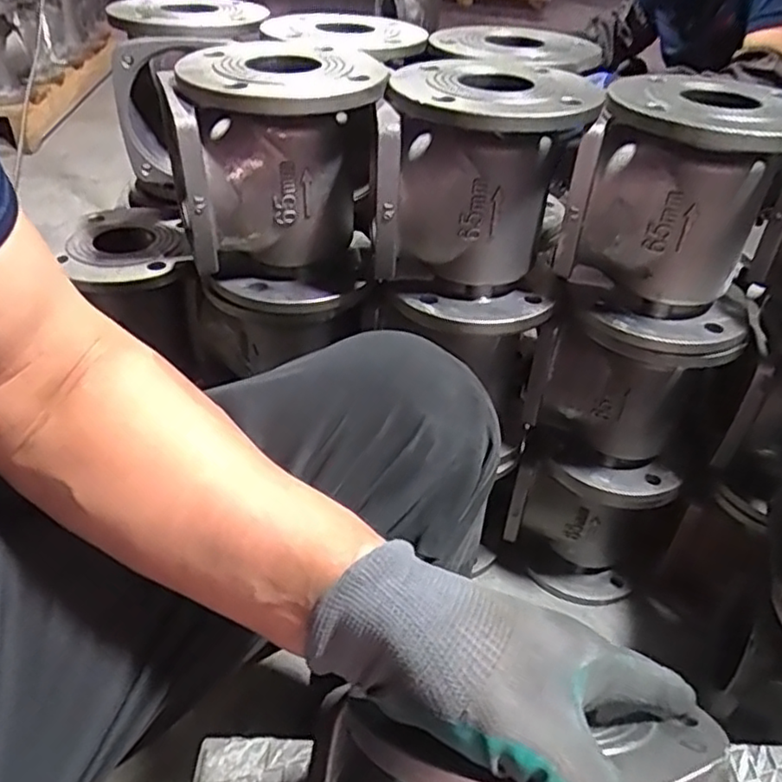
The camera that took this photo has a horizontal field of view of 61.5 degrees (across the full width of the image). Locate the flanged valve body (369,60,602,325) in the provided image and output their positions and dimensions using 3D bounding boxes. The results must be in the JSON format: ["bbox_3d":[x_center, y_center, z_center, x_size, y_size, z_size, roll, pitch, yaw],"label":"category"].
[{"bbox_3d":[0.084,-0.182,0.627,0.178,0.202,0.160,7,38,5],"label":"flanged valve body"}]

